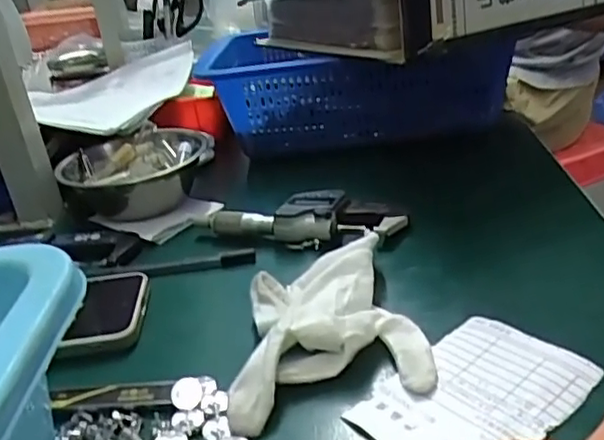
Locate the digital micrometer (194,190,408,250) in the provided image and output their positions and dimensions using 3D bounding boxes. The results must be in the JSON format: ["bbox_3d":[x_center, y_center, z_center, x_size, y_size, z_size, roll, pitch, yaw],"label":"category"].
[{"bbox_3d":[-0.005,0.000,0.461,0.155,0.024,0.044,-2,26,11],"label":"digital micrometer"}]

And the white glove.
[{"bbox_3d":[0.008,0.056,0.345,0.103,0.032,0.111,-11,26,-7],"label":"white glove"}]

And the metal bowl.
[{"bbox_3d":[-0.144,-0.041,0.558,0.123,0.047,0.123,-19,28,-22],"label":"metal bowl"}]

